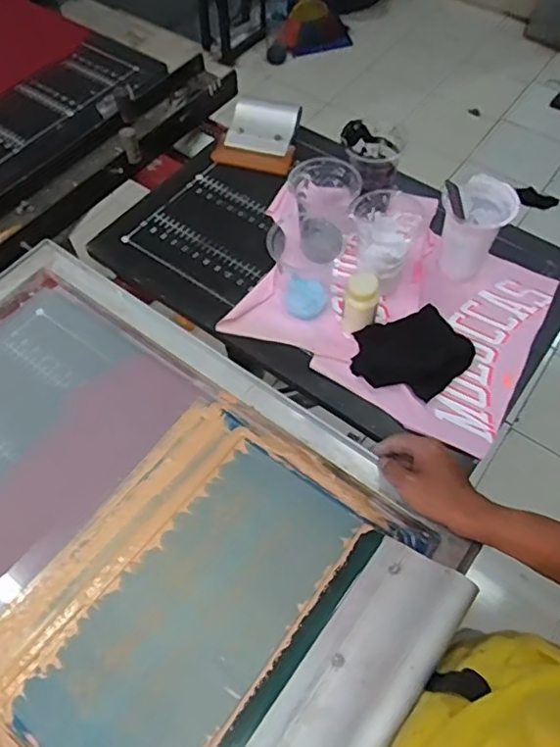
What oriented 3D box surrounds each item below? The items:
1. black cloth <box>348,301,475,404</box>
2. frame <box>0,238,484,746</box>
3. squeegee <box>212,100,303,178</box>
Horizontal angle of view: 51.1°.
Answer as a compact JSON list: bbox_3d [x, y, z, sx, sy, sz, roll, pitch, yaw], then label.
[{"bbox_3d":[0.165,-0.022,0.726,0.142,0.013,0.111,-21,62,-12],"label":"black cloth"},{"bbox_3d":[-0.187,0.158,0.606,0.643,0.042,0.455,34,65,17],"label":"frame"},{"bbox_3d":[-0.034,-0.371,0.914,0.126,0.053,0.099,15,61,8],"label":"squeegee"}]

